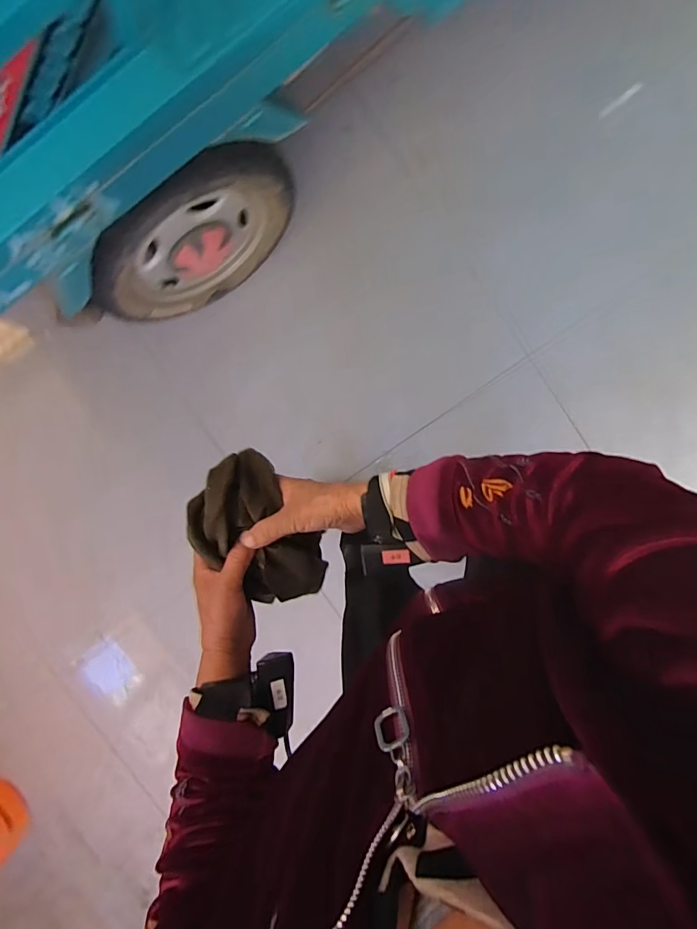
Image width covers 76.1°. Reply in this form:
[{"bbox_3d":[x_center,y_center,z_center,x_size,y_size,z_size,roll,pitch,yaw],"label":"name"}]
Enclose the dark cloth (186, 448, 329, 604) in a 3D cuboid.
[{"bbox_3d":[-0.092,0.073,0.449,0.094,0.060,0.158,-34,94,7],"label":"dark cloth"}]

